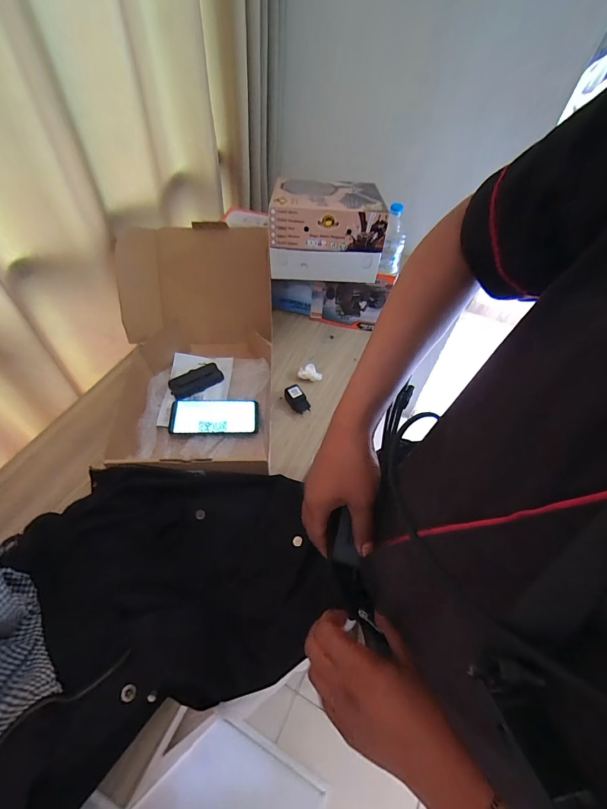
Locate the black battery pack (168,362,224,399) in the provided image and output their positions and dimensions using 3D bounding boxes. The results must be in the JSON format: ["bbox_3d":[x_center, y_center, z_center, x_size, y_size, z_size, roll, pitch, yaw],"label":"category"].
[{"bbox_3d":[-0.232,-0.053,0.753,0.112,0.021,0.052,-33,62,-23],"label":"black battery pack"}]

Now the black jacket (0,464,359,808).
[{"bbox_3d":[-0.191,0.203,0.410,0.419,0.179,0.309,-21,58,-17],"label":"black jacket"}]

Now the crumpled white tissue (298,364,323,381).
[{"bbox_3d":[0.017,-0.073,0.797,0.054,0.019,0.043,10,55,4],"label":"crumpled white tissue"}]

